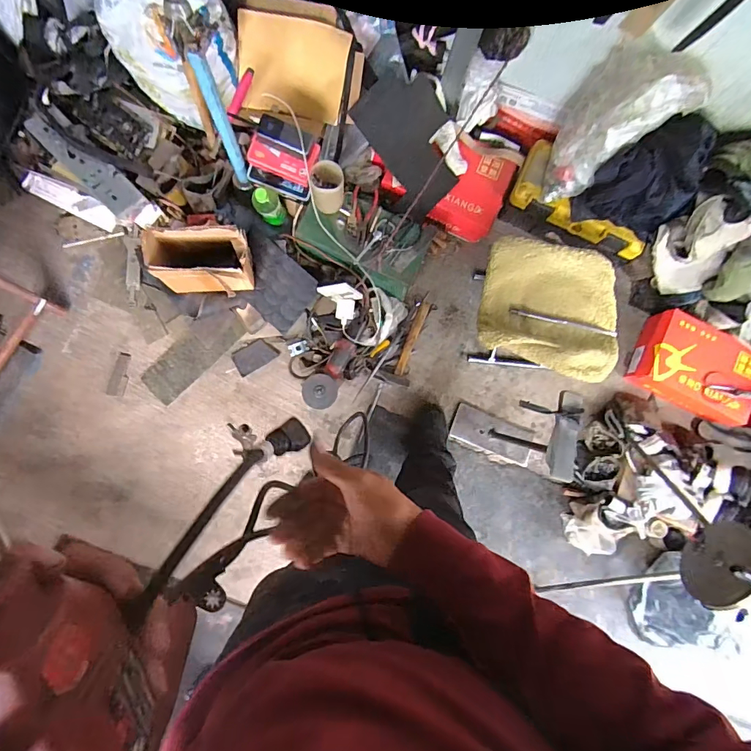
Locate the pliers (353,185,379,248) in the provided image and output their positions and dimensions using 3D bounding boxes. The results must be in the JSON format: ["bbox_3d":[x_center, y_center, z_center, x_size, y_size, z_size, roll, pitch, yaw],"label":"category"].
[{"bbox_3d":[-0.029,-0.406,1.086,0.061,0.032,0.167,8,83,-5],"label":"pliers"}]

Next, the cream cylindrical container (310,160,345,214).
[{"bbox_3d":[-0.111,-0.437,1.025,0.077,0.086,0.083,1,83,-6],"label":"cream cylindrical container"}]

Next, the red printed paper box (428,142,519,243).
[{"bbox_3d":[0.271,-0.494,1.197,0.163,0.065,0.229,19,111,-23],"label":"red printed paper box"}]

